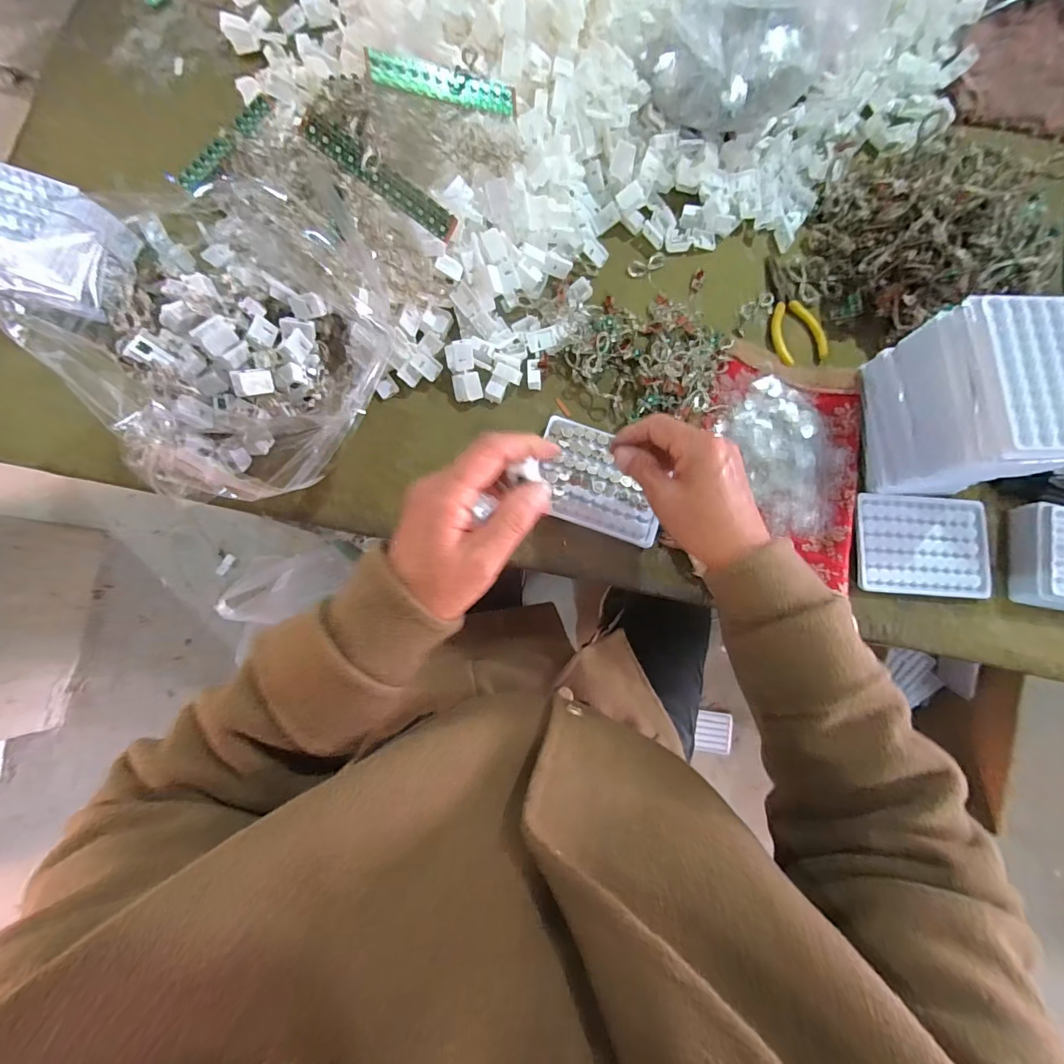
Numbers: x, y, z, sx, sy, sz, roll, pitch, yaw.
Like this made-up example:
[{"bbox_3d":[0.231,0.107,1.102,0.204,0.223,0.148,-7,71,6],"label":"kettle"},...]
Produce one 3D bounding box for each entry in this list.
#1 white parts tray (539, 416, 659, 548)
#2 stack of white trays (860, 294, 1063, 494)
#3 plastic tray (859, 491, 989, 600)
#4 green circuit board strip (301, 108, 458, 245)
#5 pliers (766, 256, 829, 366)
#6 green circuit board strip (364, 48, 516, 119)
[{"bbox_3d":[0.066,-0.048,0.428,0.125,0.007,0.092,19,82,0],"label":"white parts tray"},{"bbox_3d":[0.377,-0.109,0.395,0.096,0.128,0.135,-5,83,-4],"label":"stack of white trays"},{"bbox_3d":[0.383,0.013,0.439,0.134,0.008,0.097,4,82,-2],"label":"plastic tray"},{"bbox_3d":[-0.119,-0.283,0.360,0.123,0.012,0.019,27,81,-22],"label":"green circuit board strip"},{"bbox_3d":[0.279,-0.233,0.474,0.050,0.011,0.120,-1,83,-3],"label":"pliers"},{"bbox_3d":[-0.071,-0.369,0.369,0.125,0.007,0.024,-13,108,-25],"label":"green circuit board strip"}]

